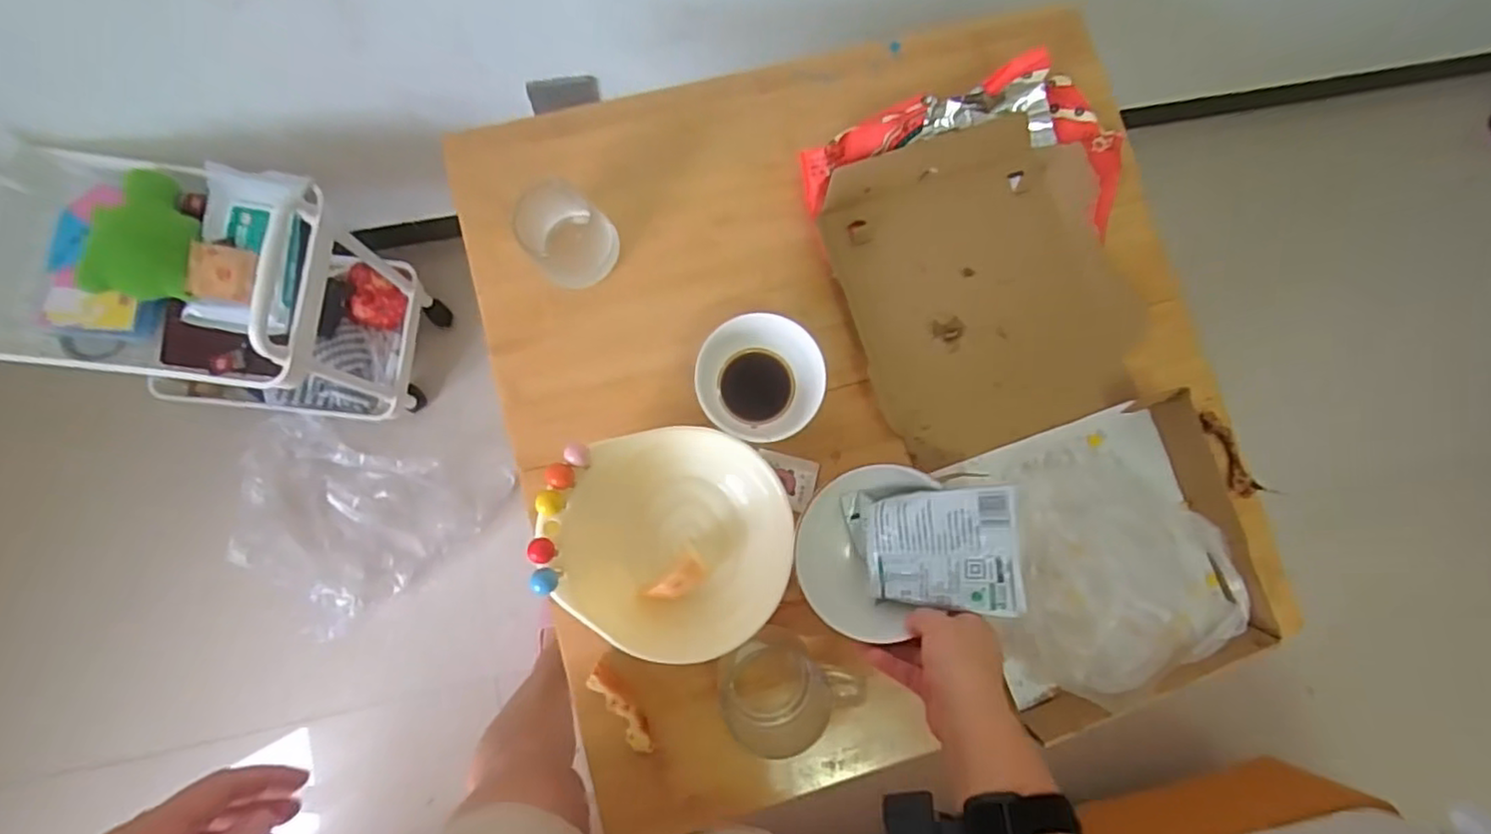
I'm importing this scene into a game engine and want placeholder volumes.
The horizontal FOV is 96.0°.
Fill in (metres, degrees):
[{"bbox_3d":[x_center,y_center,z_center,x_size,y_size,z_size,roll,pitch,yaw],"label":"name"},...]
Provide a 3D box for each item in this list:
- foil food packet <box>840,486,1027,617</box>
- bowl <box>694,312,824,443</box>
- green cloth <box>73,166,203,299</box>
[{"bbox_3d":[0.146,0.104,0.534,0.137,0.017,0.092,-6,86,30],"label":"foil food packet"},{"bbox_3d":[0.012,-0.032,0.608,0.109,0.054,0.108,1,82,-5],"label":"bowl"},{"bbox_3d":[-0.687,-0.209,0.768,0.088,0.026,0.153,11,72,-48],"label":"green cloth"}]

